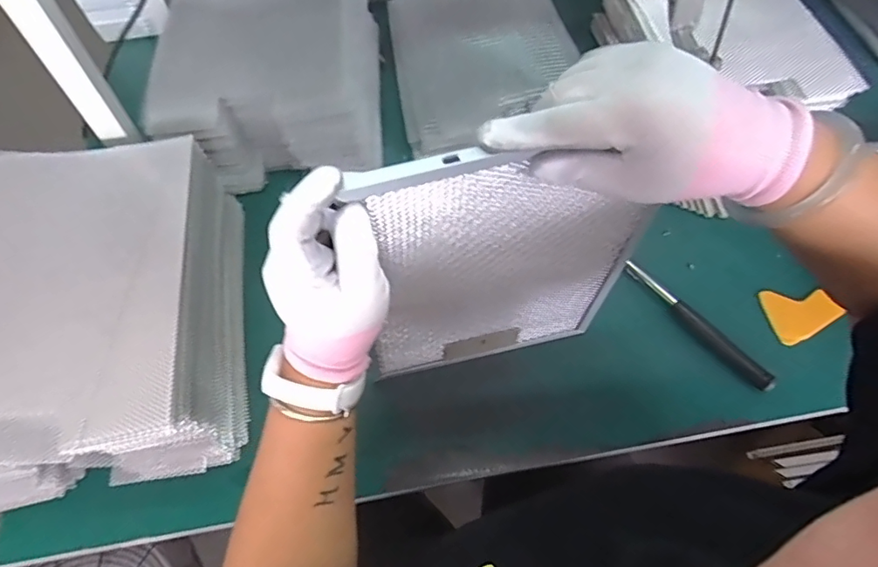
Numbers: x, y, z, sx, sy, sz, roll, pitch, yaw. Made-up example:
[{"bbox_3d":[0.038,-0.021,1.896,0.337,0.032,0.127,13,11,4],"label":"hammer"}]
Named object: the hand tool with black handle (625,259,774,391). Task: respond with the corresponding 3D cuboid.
[{"bbox_3d":[0.306,0.044,0.618,0.023,0.020,0.201,-34,66,-19],"label":"hand tool with black handle"}]

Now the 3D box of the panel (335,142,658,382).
[{"bbox_3d":[0.060,-0.004,0.446,0.235,0.331,0.021,-14,61,-9],"label":"panel"}]

